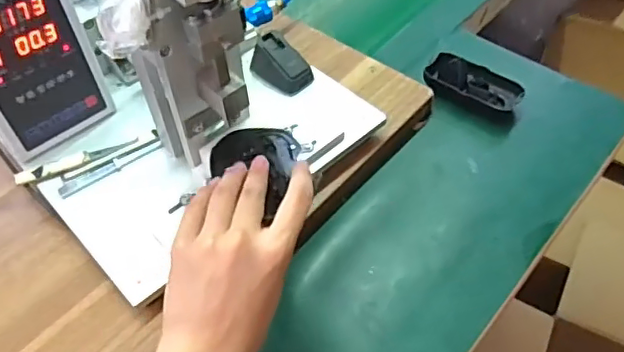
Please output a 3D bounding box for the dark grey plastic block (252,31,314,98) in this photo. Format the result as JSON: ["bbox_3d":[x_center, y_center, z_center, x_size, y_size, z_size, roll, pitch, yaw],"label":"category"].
[{"bbox_3d":[-0.033,-0.120,0.614,0.067,0.032,0.042,33,60,24],"label":"dark grey plastic block"}]

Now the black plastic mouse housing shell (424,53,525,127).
[{"bbox_3d":[0.187,-0.105,0.656,0.108,0.025,0.056,29,58,21],"label":"black plastic mouse housing shell"}]

